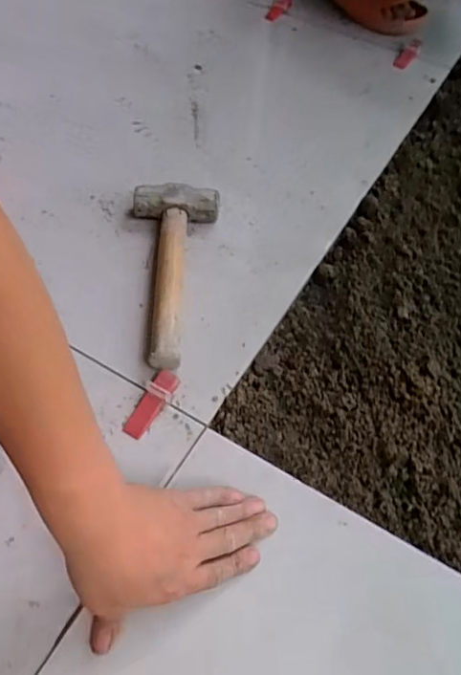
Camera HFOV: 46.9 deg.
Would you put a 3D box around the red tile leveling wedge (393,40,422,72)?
[{"bbox_3d":[0.302,-0.479,0.897,0.026,0.009,0.096,30,60,16],"label":"red tile leveling wedge"}]

